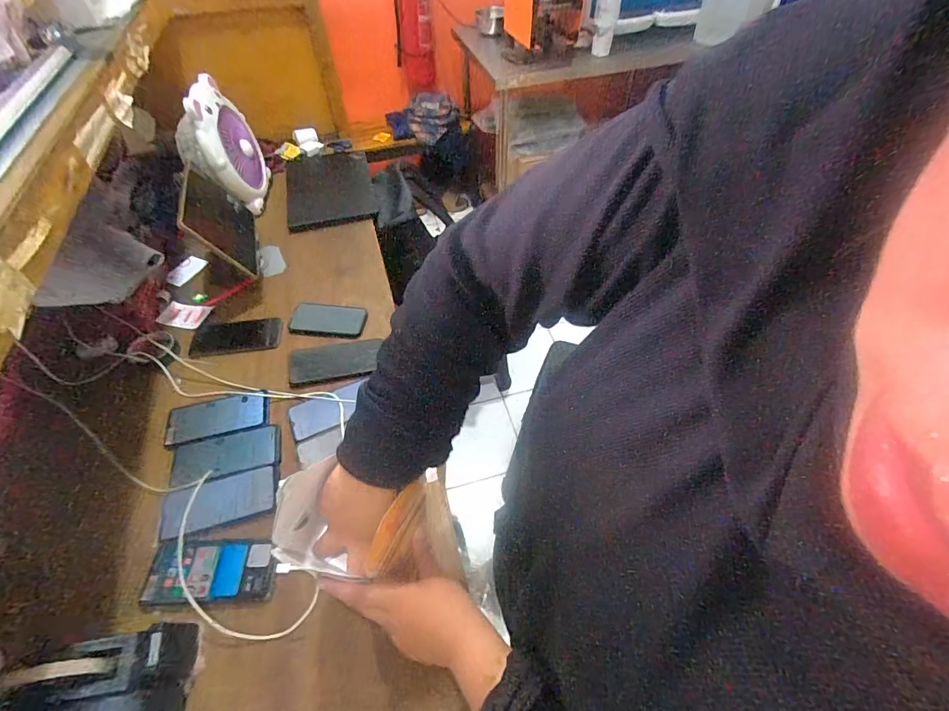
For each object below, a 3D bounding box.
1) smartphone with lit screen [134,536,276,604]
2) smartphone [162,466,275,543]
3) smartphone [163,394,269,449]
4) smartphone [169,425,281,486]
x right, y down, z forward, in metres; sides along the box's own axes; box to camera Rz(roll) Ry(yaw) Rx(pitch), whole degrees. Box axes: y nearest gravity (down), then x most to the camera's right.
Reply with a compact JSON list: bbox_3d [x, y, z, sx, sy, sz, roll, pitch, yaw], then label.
[{"bbox_3d":[-0.353,0.289,0.583,0.163,0.008,0.079,0,50,-4],"label":"smartphone with lit screen"},{"bbox_3d":[-0.381,0.218,0.645,0.158,0.013,0.077,-14,52,-8],"label":"smartphone"},{"bbox_3d":[-0.435,0.107,0.729,0.162,0.009,0.077,-13,52,-8],"label":"smartphone"},{"bbox_3d":[-0.396,0.158,0.689,0.159,0.012,0.077,-14,52,-8],"label":"smartphone"}]

